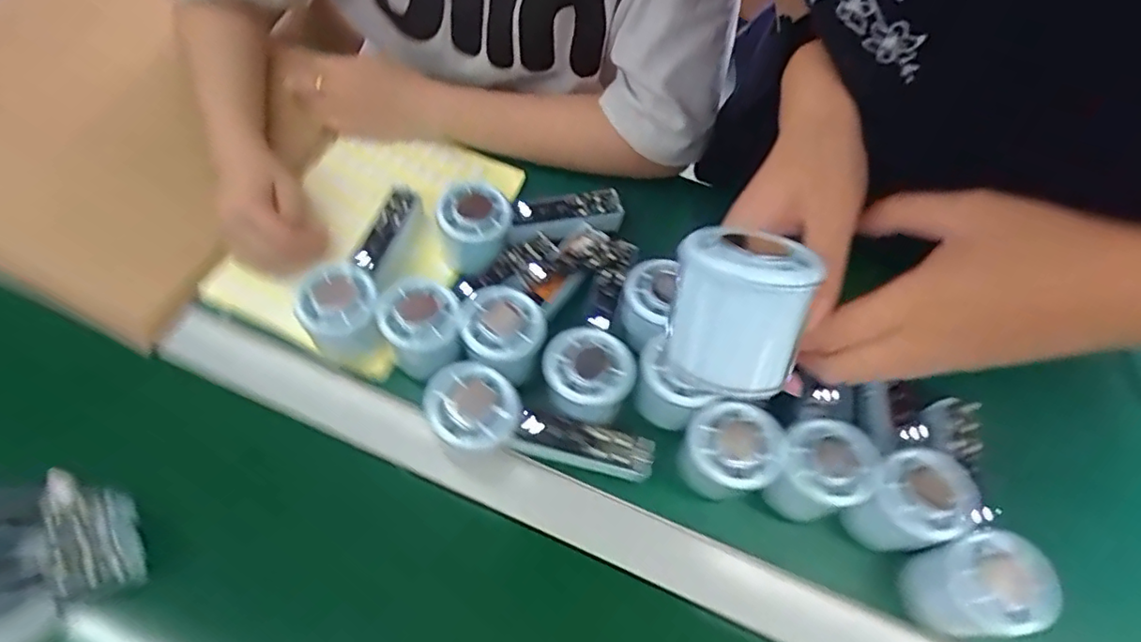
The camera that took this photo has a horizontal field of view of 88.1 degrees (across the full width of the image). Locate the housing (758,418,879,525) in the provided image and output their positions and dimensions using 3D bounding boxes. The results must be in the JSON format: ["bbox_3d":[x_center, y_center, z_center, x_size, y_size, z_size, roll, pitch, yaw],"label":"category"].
[{"bbox_3d":[0.167,0.102,0.404,0.058,0.057,0.056,0,63,-1],"label":"housing"}]

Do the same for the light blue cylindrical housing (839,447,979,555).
[{"bbox_3d":[0.226,0.122,0.399,0.066,0.061,0.056,-41,71,-19],"label":"light blue cylindrical housing"}]

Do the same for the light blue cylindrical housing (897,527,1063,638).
[{"bbox_3d":[0.255,0.166,0.372,0.064,0.056,0.055,-8,63,-5],"label":"light blue cylindrical housing"}]

